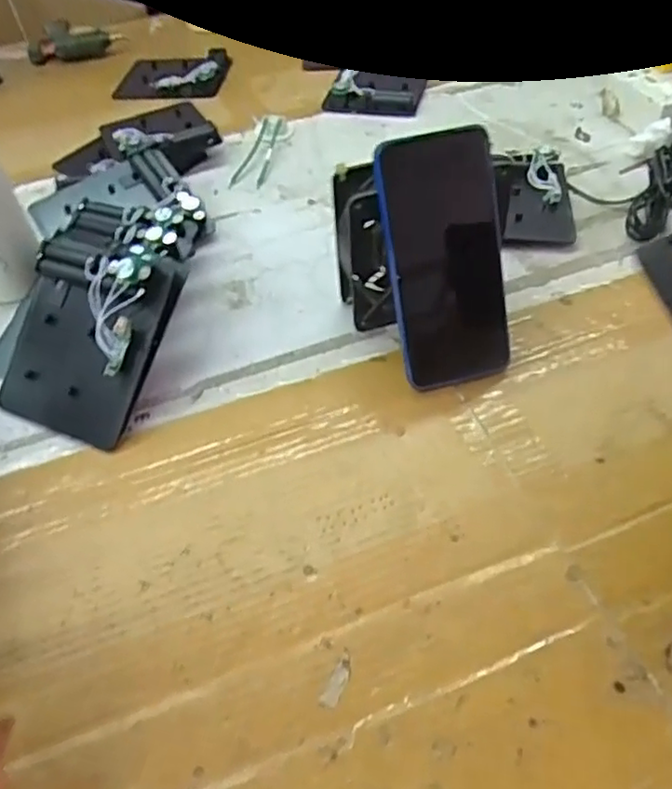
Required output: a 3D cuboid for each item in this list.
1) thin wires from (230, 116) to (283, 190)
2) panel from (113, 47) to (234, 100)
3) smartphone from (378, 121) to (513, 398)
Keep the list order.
[{"bbox_3d":[-0.081,-0.256,0.670,0.033,0.019,0.112,7,49,11],"label":"thin wires"},{"bbox_3d":[-0.202,-0.409,0.809,0.127,0.022,0.113,0,50,5],"label":"panel"},{"bbox_3d":[0.075,-0.086,0.425,0.075,0.163,0.007,-12,18,-7],"label":"smartphone"}]

